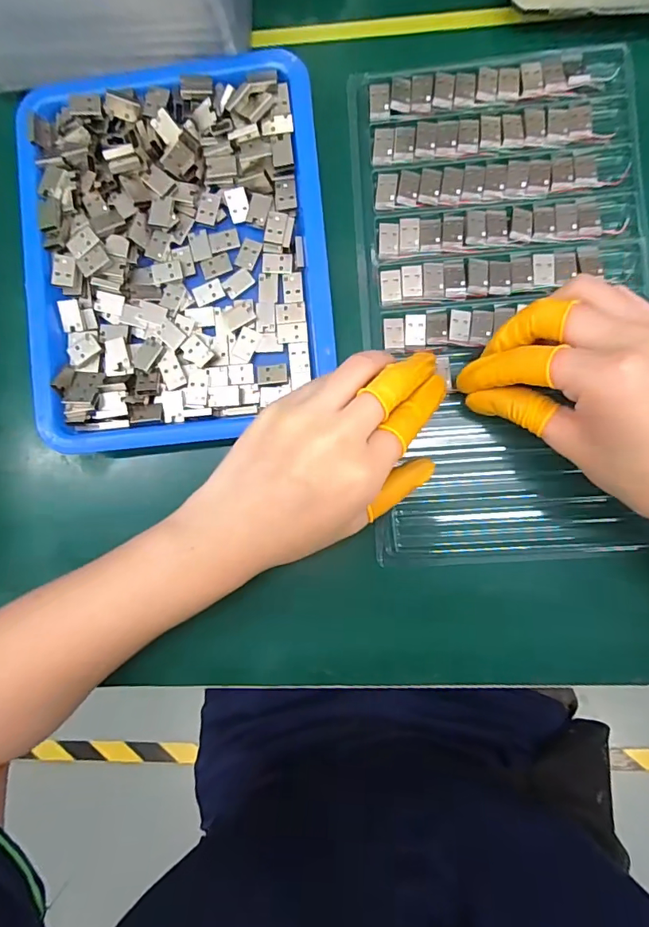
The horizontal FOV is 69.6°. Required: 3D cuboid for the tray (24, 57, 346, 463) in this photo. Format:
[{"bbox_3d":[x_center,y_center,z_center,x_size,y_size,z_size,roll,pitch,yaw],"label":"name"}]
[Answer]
[{"bbox_3d":[-0.085,-0.119,0.267,0.168,0.028,0.210,-6,88,4],"label":"tray"}]

